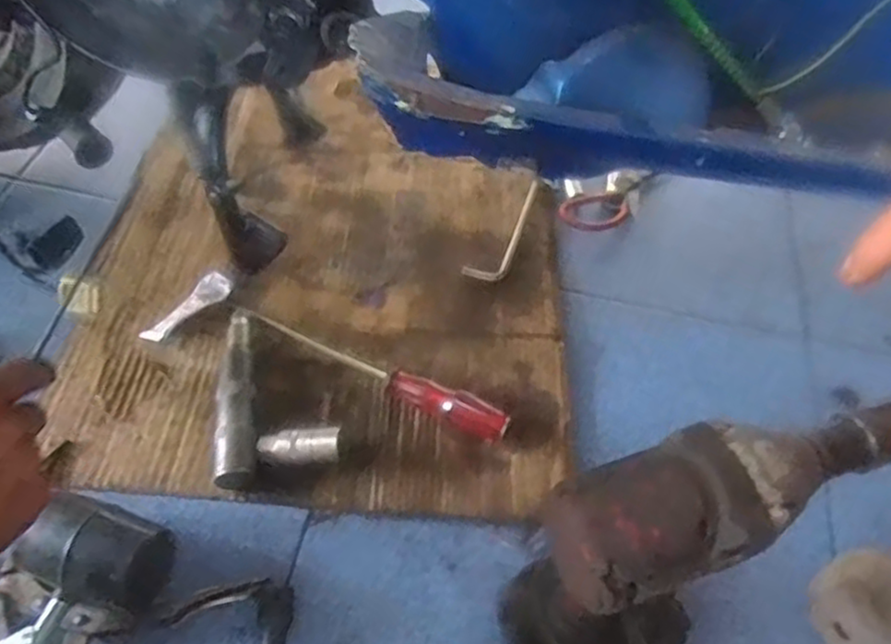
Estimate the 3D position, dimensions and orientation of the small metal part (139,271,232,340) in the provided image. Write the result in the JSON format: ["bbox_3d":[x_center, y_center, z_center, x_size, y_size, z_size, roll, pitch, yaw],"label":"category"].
[{"bbox_3d":[-0.226,-0.010,0.643,0.025,0.020,0.087,31,56,18],"label":"small metal part"}]

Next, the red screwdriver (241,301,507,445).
[{"bbox_3d":[-0.064,0.035,0.609,0.253,0.028,0.024,26,54,14],"label":"red screwdriver"}]

